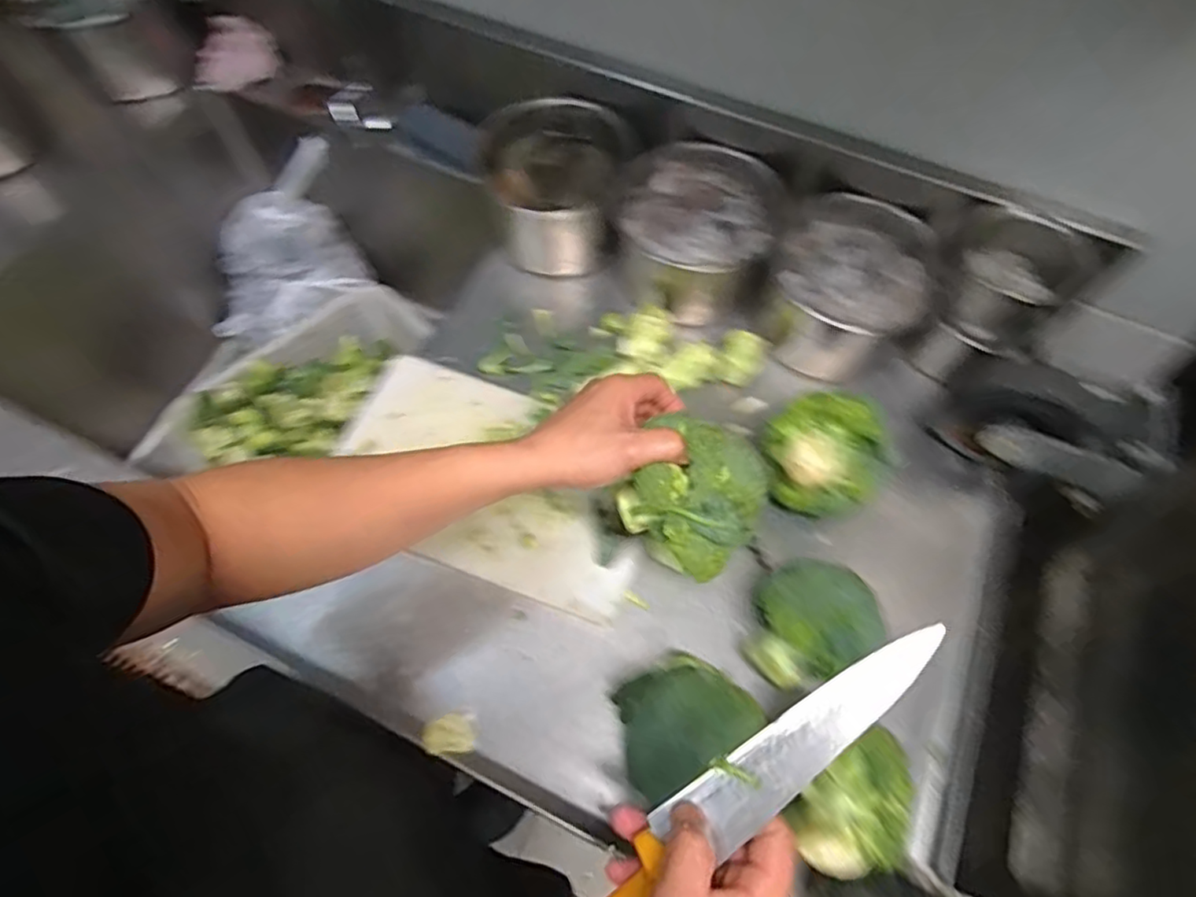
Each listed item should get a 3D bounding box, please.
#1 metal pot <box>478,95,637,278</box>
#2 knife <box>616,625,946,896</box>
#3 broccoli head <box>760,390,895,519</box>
[{"bbox_3d":[-0.049,-0.311,0.740,0.169,0.131,0.157,1,64,-2],"label":"metal pot"},{"bbox_3d":[0.063,0.207,0.347,0.316,0.013,0.042,-42,71,-1],"label":"knife"},{"bbox_3d":[0.207,0.002,0.588,0.088,0.086,0.116,-15,65,-9],"label":"broccoli head"}]

